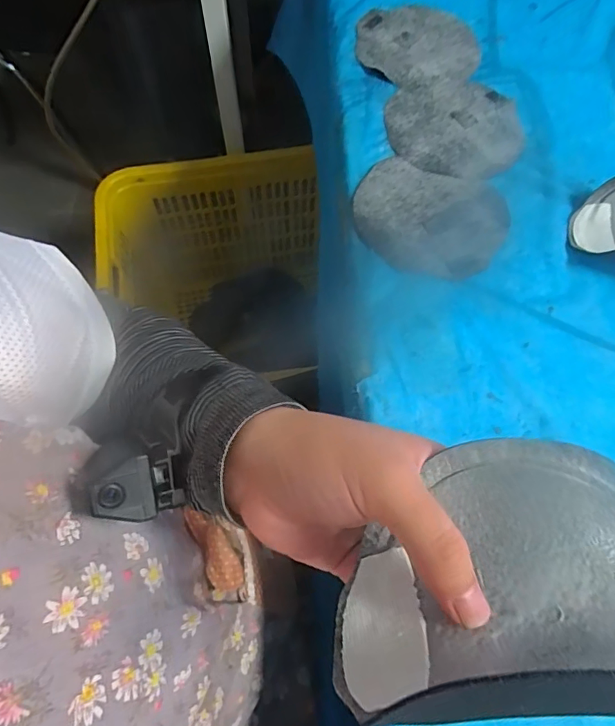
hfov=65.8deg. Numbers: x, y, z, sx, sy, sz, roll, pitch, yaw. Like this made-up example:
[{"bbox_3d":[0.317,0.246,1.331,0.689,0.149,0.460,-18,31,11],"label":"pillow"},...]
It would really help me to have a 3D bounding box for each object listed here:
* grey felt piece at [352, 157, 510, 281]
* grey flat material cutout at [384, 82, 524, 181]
[{"bbox_3d":[0.120,-0.143,0.469,0.146,0.006,0.128,18,67,7],"label":"grey felt piece"},{"bbox_3d":[0.162,-0.259,0.523,0.145,0.004,0.142,0,66,0],"label":"grey flat material cutout"}]

